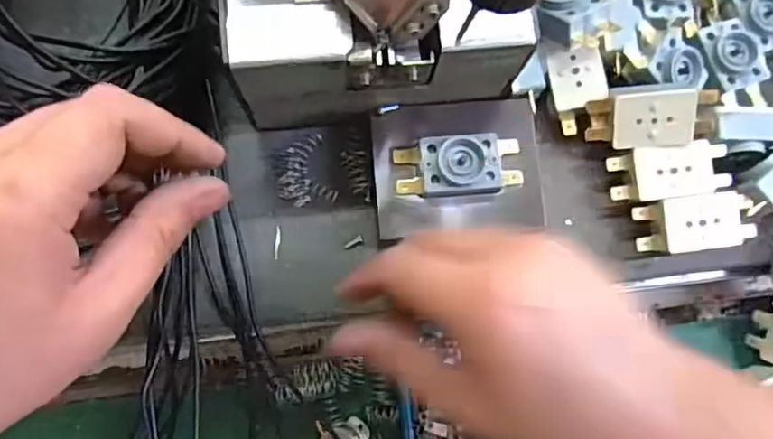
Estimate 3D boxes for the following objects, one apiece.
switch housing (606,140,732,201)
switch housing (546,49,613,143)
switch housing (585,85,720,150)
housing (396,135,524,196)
[{"bbox_3d":[0.141,-0.023,0.303,0.055,0.023,0.026,-8,83,-5],"label":"switch housing"},{"bbox_3d":[0.099,-0.063,0.303,0.028,0.010,0.047,-13,90,-3],"label":"switch housing"},{"bbox_3d":[0.132,-0.052,0.297,0.058,0.022,0.027,-6,113,10],"label":"switch housing"},{"bbox_3d":[0.035,-0.026,0.283,0.059,0.011,0.028,-6,83,-5],"label":"housing"}]

